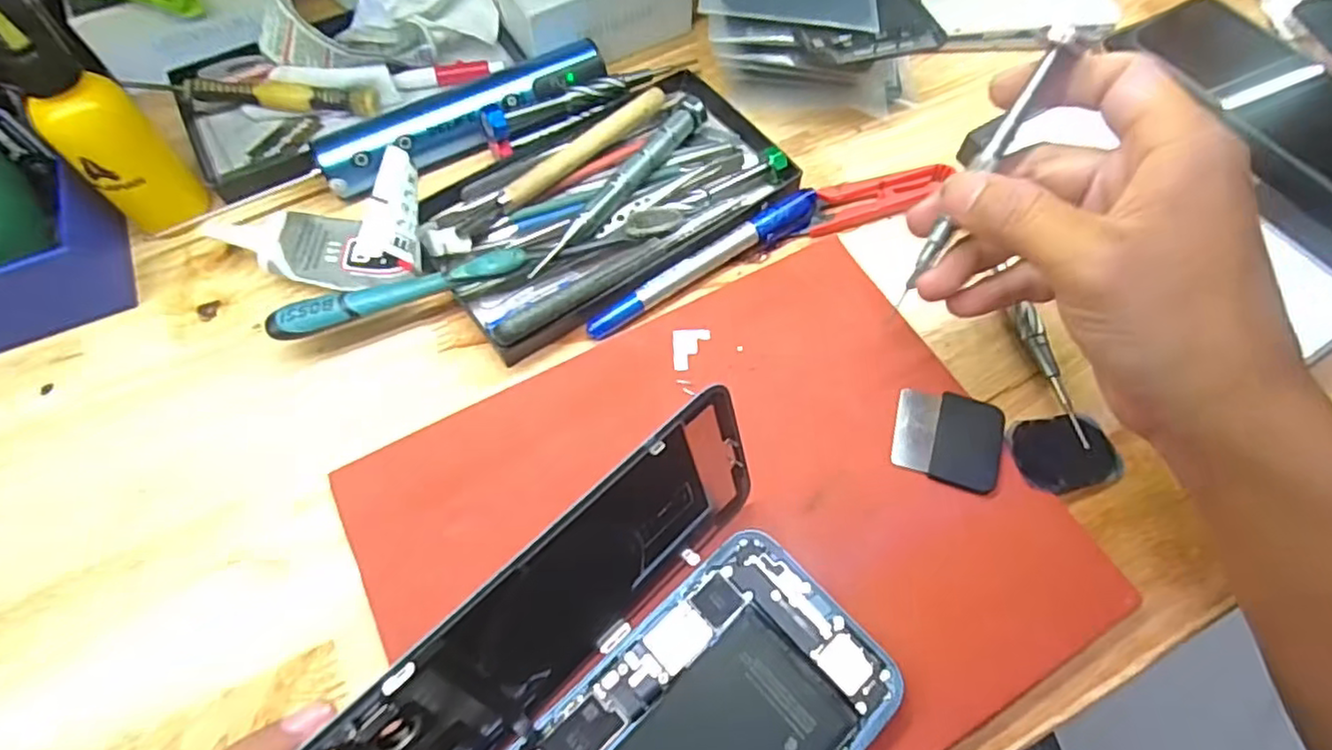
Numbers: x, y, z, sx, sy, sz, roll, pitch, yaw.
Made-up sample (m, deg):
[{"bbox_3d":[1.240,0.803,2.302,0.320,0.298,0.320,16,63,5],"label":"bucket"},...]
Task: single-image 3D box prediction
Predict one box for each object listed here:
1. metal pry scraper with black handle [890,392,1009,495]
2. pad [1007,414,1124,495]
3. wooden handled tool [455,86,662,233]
[{"bbox_3d":[0.116,0.025,0.273,0.042,0.004,0.039,16,64,8],"label":"metal pry scraper with black handle"},{"bbox_3d":[0.166,0.032,0.275,0.048,0.004,0.031,-6,64,-12],"label":"pad"},{"bbox_3d":[-0.049,-0.107,0.326,0.126,0.010,0.012,-40,69,-18],"label":"wooden handled tool"}]

